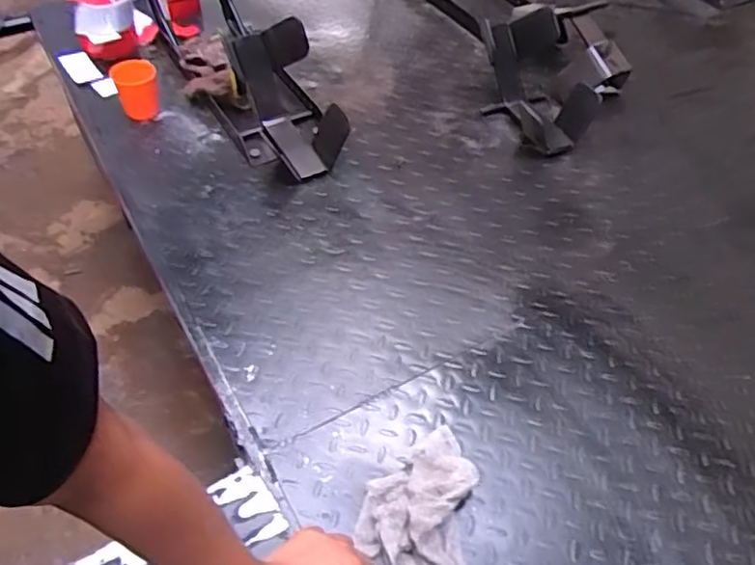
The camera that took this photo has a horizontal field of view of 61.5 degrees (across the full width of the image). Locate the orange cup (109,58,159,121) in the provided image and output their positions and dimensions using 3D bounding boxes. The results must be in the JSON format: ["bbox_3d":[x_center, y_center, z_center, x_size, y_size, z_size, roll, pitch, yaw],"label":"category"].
[{"bbox_3d":[-0.435,-0.348,1.152,0.074,0.101,0.072,-14,52,-15],"label":"orange cup"}]

